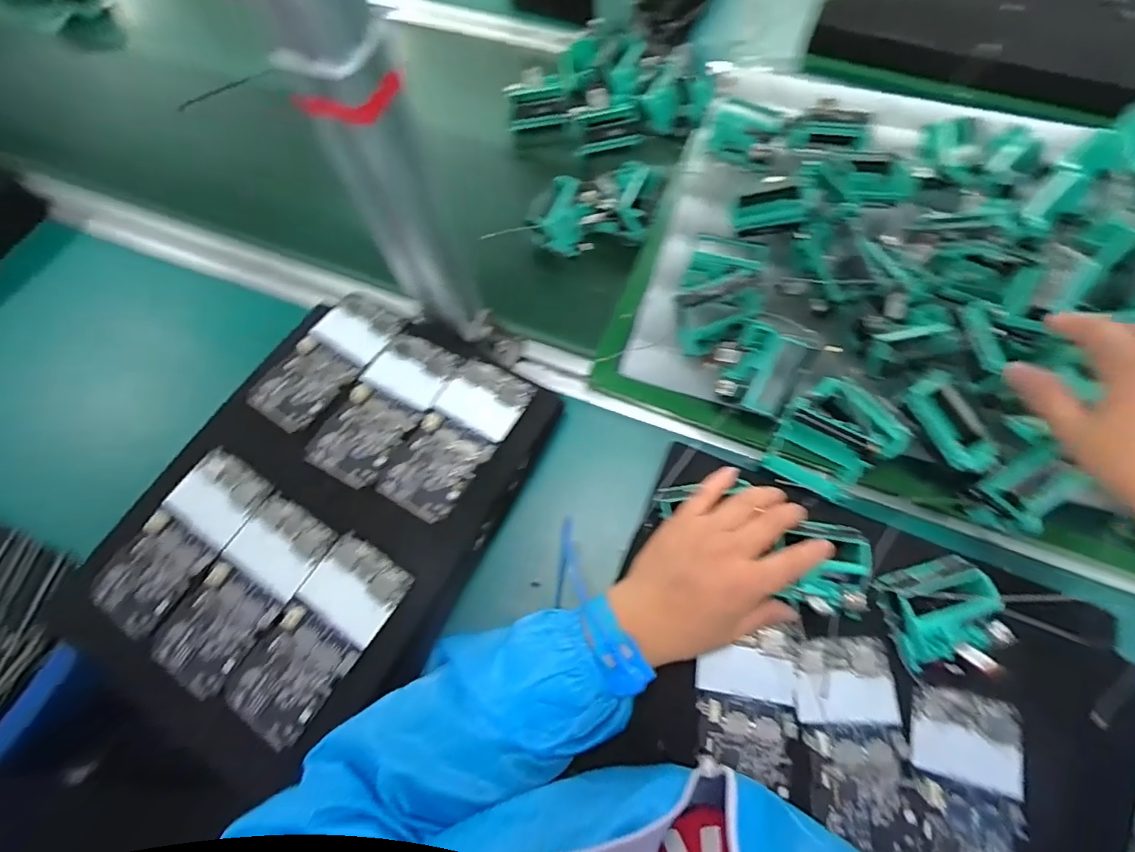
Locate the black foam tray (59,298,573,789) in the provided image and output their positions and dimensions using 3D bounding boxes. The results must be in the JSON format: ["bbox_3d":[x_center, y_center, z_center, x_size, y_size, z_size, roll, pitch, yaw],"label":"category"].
[{"bbox_3d":[-0.186,0.062,0.412,0.243,0.047,0.343,27,72,13],"label":"black foam tray"}]

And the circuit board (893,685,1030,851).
[{"bbox_3d":[0.258,0.245,0.337,0.072,0.007,0.133,19,70,11],"label":"circuit board"}]

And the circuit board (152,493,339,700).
[{"bbox_3d":[-0.233,0.118,0.369,0.066,0.004,0.133,29,73,14],"label":"circuit board"}]

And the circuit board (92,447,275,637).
[{"bbox_3d":[-0.288,0.082,0.385,0.064,0.007,0.131,31,73,14],"label":"circuit board"}]

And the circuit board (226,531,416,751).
[{"bbox_3d":[-0.172,0.145,0.358,0.066,0.005,0.130,30,73,14],"label":"circuit board"}]

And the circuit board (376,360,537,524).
[{"bbox_3d":[-0.087,0.008,0.411,0.068,0.009,0.134,28,72,13],"label":"circuit board"}]

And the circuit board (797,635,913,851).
[{"bbox_3d":[0.194,0.215,0.351,0.065,0.004,0.131,4,68,5],"label":"circuit board"}]

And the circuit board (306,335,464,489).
[{"bbox_3d":[-0.150,-0.016,0.424,0.068,0.007,0.132,24,71,12],"label":"circuit board"}]

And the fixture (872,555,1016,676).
[{"bbox_3d":[0.260,0.130,0.356,0.063,0.032,0.068,-17,68,-4],"label":"fixture"}]

